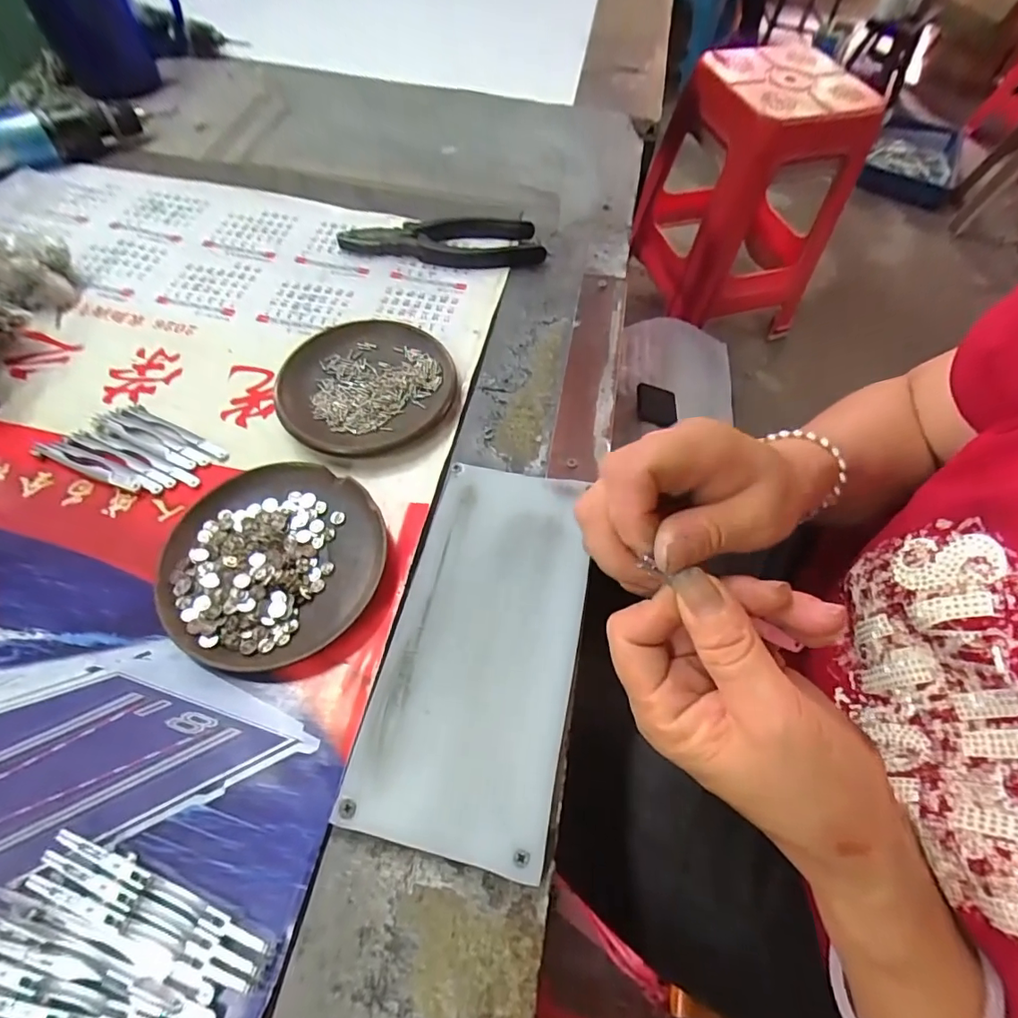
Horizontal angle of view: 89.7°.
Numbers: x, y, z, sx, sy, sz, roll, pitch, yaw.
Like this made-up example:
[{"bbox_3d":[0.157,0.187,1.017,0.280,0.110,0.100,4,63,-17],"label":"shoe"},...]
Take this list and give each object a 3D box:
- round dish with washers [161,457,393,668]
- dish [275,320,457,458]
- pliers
[{"bbox_3d":[-0.127,0.027,0.280,0.113,0.018,0.112,1,60,-1],"label":"round dish with washers"},{"bbox_3d":[-0.093,-0.081,0.343,0.108,0.018,0.112,1,60,-1],"label":"dish"},{"bbox_3d":[-0.055,-0.220,0.422,0.164,0.017,0.044,2,60,0],"label":"pliers"}]

